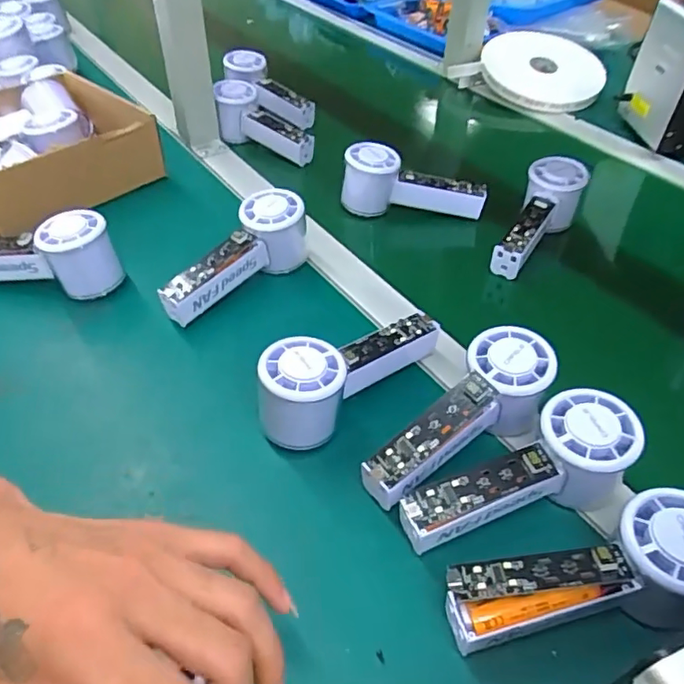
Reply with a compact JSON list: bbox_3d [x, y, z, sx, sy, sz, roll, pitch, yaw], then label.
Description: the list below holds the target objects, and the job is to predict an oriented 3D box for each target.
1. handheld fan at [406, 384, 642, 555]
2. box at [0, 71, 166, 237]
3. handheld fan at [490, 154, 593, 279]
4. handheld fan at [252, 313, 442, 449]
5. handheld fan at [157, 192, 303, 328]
[{"bbox_3d":[0.108,0.086,0.342,0.149,0.064,0.058,-19,50,-19],"label":"handheld fan"},{"bbox_3d":[-0.322,-0.208,0.604,0.204,0.076,0.202,35,55,27],"label":"box"},{"bbox_3d":[0.193,-0.120,0.561,0.057,0.062,0.151,23,50,19],"label":"handheld fan"},{"bbox_3d":[0.003,0.017,0.407,0.057,0.066,0.153,35,54,27],"label":"handheld fan"},{"bbox_3d":[-0.094,-0.074,0.498,0.154,0.073,0.051,-33,55,-29],"label":"handheld fan"}]

